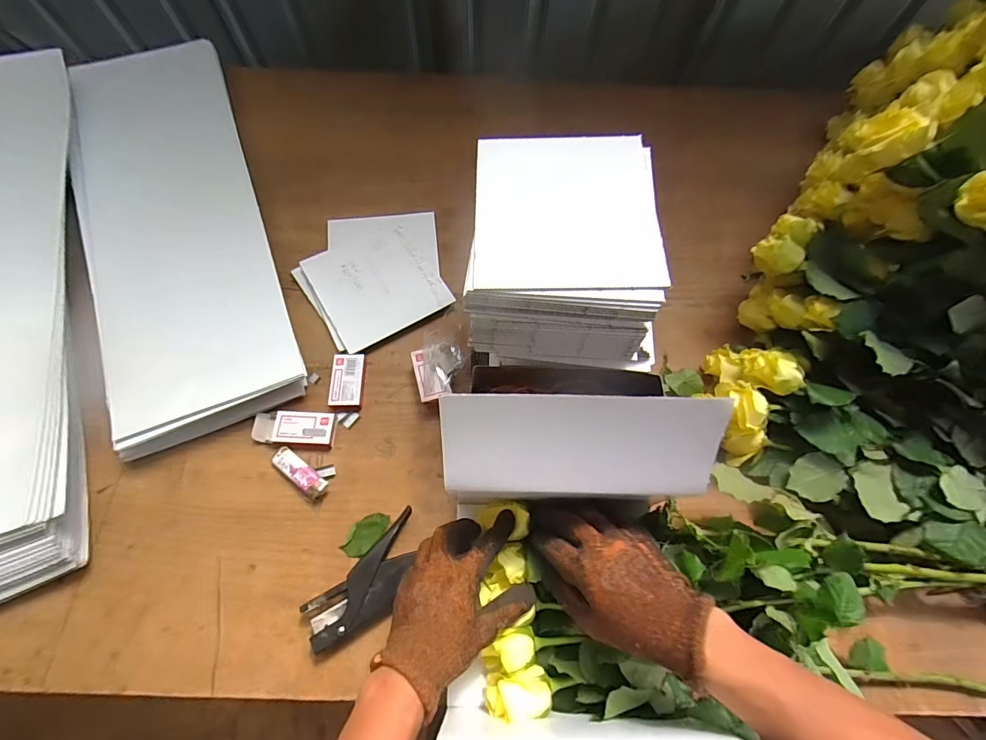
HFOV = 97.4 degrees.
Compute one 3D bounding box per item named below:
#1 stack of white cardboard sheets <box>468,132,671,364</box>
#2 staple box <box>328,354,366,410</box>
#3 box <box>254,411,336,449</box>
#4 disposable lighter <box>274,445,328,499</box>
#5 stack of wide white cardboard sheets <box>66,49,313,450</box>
[{"bbox_3d":[0.072,-0.116,0.422,0.184,0.106,0.200,4,69,0],"label":"stack of white cardboard sheets"},{"bbox_3d":[-0.182,0.014,0.543,0.038,0.016,0.070,-1,69,-2],"label":"staple box"},{"bbox_3d":[-0.238,0.071,0.518,0.094,0.012,0.043,3,69,0],"label":"box"},{"bbox_3d":[-0.222,0.117,0.499,0.078,0.018,0.023,35,72,15],"label":"disposable lighter"},{"bbox_3d":[-0.437,-0.202,0.602,0.218,0.048,0.605,-20,72,-9],"label":"stack of wide white cardboard sheets"}]

